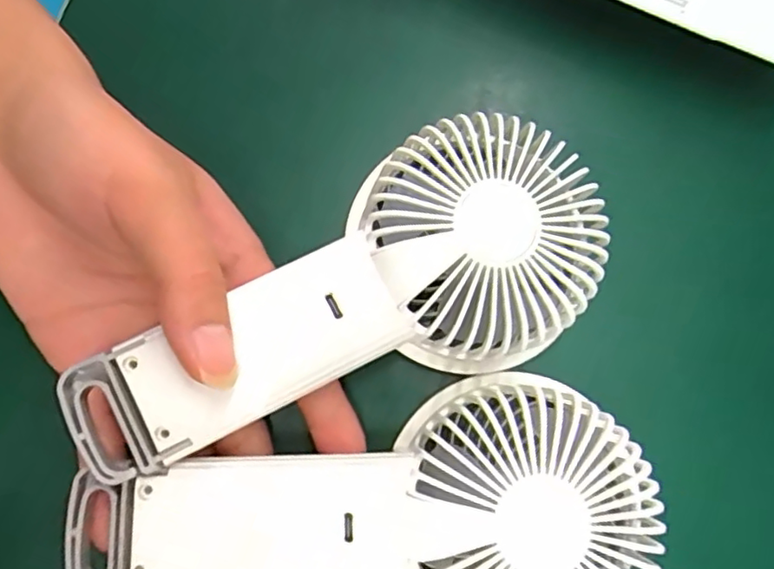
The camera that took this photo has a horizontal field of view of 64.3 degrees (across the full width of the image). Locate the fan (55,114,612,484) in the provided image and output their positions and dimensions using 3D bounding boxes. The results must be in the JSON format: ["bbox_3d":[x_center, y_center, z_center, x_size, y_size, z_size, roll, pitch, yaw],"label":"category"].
[{"bbox_3d":[-0.014,0.009,0.203,0.174,0.038,0.077,-27,81,-4],"label":"fan"}]

